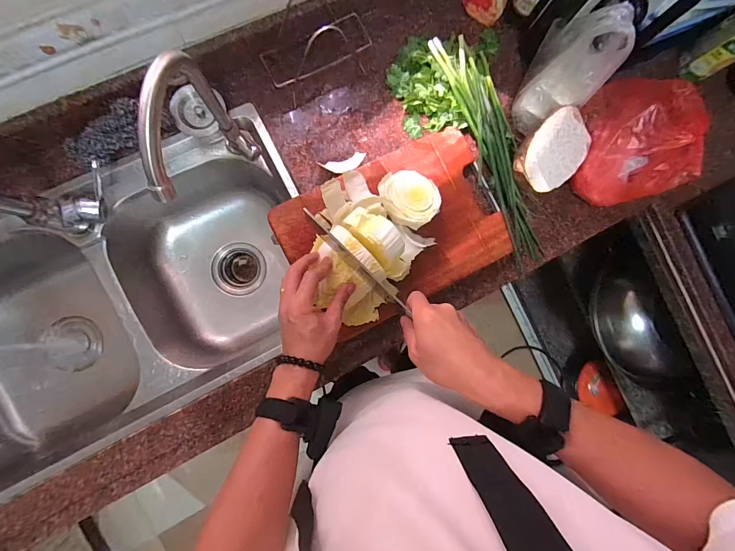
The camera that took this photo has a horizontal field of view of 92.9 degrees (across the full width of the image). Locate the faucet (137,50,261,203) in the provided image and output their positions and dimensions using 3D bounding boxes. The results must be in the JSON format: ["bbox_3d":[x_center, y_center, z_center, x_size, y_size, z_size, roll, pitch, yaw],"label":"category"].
[{"bbox_3d":[-0.192,-0.154,0.440,0.052,0.264,0.162,4,87,-6],"label":"faucet"}]

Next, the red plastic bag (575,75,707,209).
[{"bbox_3d":[0.425,-0.228,0.576,0.146,0.130,0.200,-12,89,-7],"label":"red plastic bag"}]

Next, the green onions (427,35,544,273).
[{"bbox_3d":[0.227,-0.216,0.598,0.089,0.039,0.398,-23,90,-7],"label":"green onions"}]

